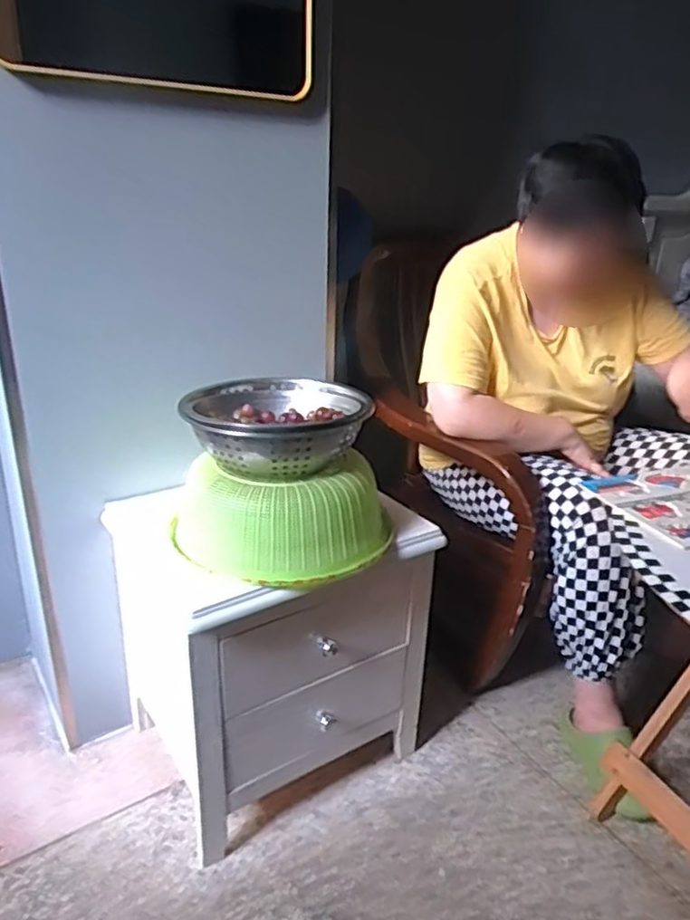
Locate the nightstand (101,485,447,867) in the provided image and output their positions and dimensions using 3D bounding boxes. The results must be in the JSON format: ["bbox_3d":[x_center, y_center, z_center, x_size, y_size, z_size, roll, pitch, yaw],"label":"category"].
[{"bbox_3d":[-0.121,0.322,1.190,0.443,0.491,0.372,-13,27,-31],"label":"nightstand"}]

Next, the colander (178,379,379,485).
[{"bbox_3d":[-0.103,-0.052,1.014,0.271,0.077,0.252,-5,24,-17],"label":"colander"}]

